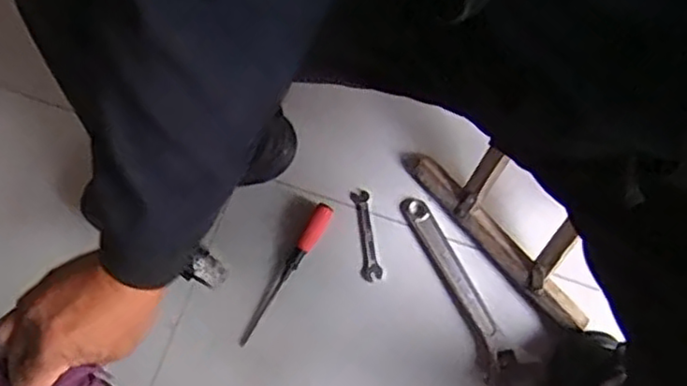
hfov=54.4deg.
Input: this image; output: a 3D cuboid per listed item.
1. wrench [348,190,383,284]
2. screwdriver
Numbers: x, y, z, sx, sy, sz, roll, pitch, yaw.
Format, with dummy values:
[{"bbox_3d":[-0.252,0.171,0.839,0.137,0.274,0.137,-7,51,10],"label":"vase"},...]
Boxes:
[{"bbox_3d":[0.028,0.054,0.869,0.026,0.011,0.115,-10,74,-3],"label":"wrench"},{"bbox_3d":[-0.073,0.102,0.855,0.023,0.020,0.203,30,75,8],"label":"screwdriver"}]

